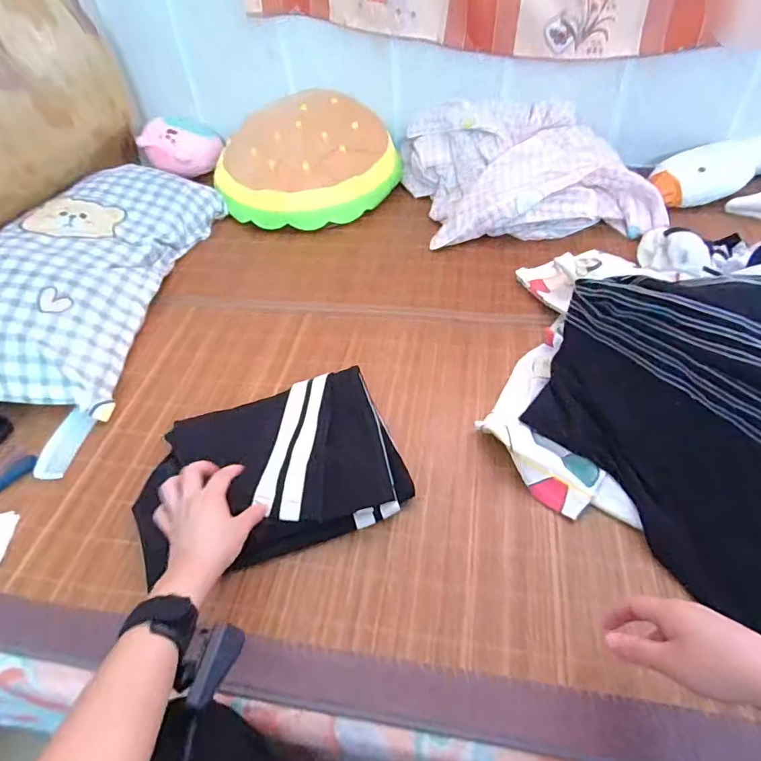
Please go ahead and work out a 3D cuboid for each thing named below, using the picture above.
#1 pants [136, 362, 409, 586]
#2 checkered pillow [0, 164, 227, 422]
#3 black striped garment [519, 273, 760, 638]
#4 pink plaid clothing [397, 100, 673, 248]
[{"bbox_3d":[-0.141,0.106,0.628,0.318,0.051,0.229,-17,48,-13],"label":"pants"},{"bbox_3d":[-0.538,-0.204,0.890,0.326,0.125,0.578,2,47,5],"label":"checkered pillow"},{"bbox_3d":[0.383,0.035,0.548,0.263,0.208,0.437,-24,50,-18],"label":"black striped garment"},{"bbox_3d":[0.289,-0.427,1.020,0.463,0.171,0.300,0,46,3],"label":"pink plaid clothing"}]

